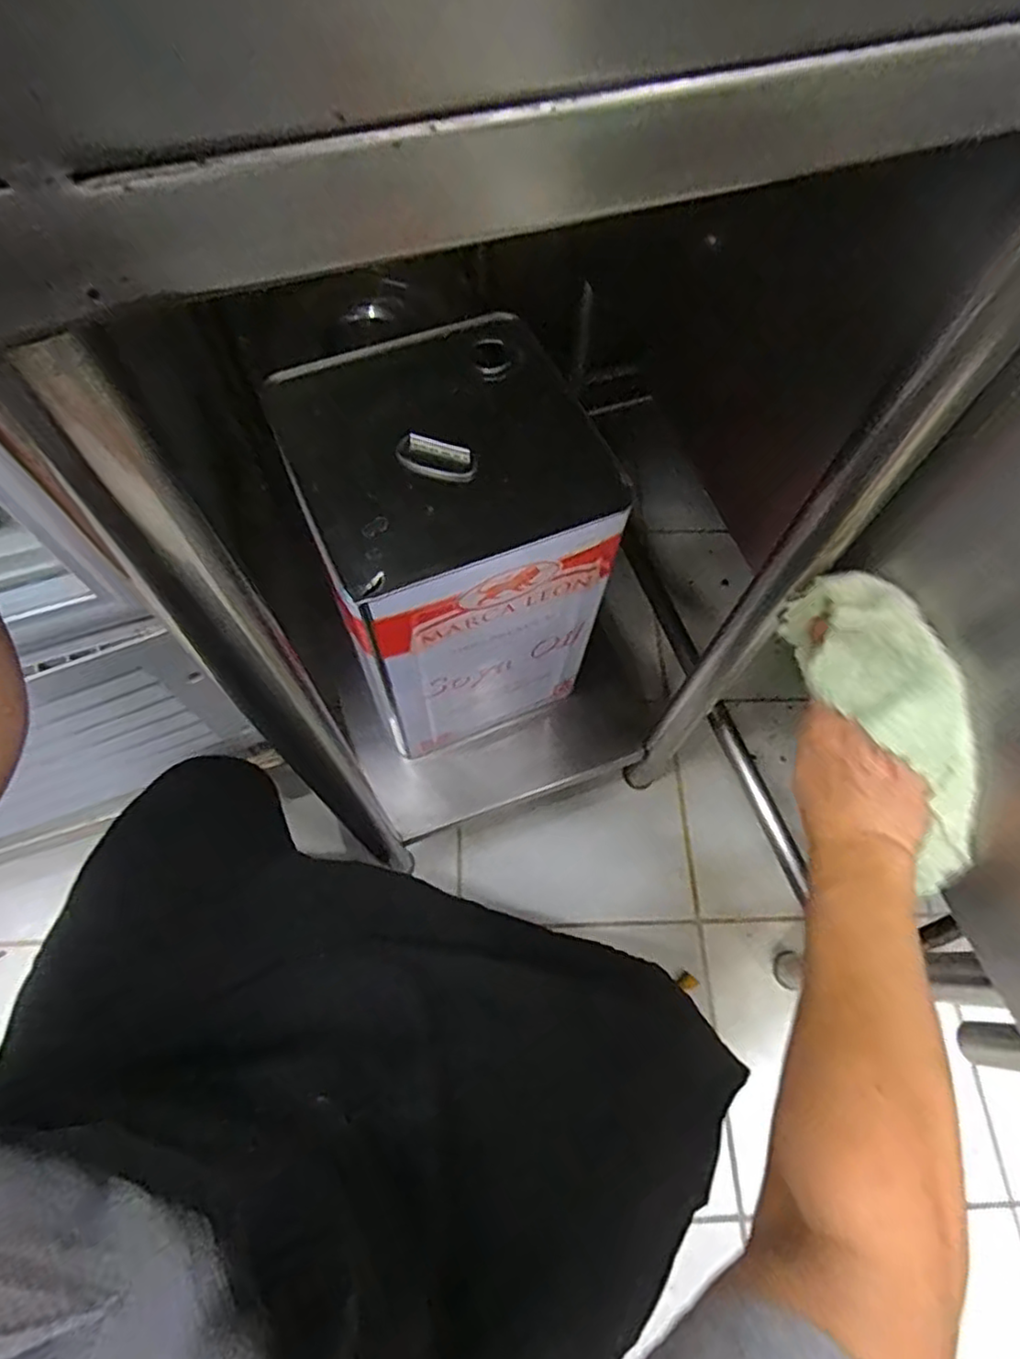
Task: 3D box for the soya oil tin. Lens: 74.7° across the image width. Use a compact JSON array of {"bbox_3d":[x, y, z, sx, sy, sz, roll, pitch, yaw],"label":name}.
[{"bbox_3d":[-0.045,-0.123,0.678,0.248,0.340,0.239,-20,70,-11],"label":"soya oil tin"}]

